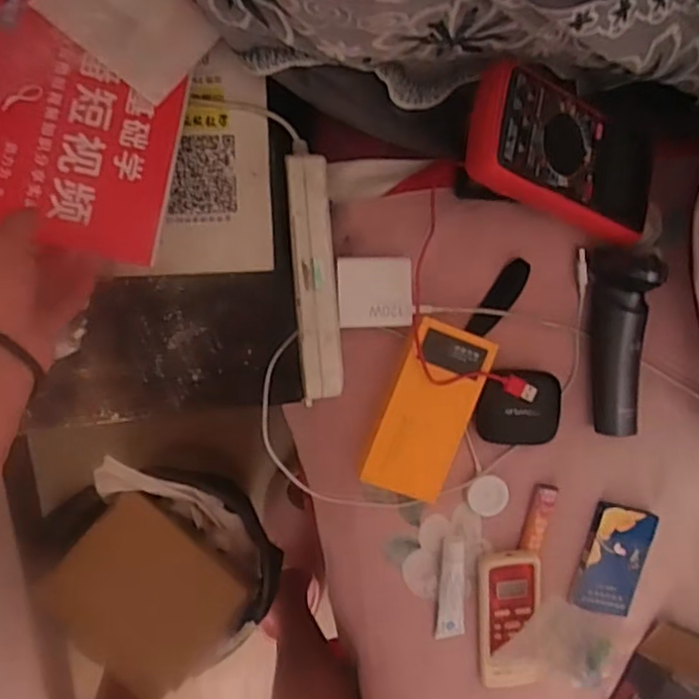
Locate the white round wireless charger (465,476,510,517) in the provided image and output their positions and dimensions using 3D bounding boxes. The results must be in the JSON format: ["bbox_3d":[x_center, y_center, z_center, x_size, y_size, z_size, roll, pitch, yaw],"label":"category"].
[{"bbox_3d":[0.124,0.131,0.578,0.036,0.006,0.035,-1,98,-6],"label":"white round wireless charger"}]

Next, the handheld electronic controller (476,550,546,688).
[{"bbox_3d":[0.145,0.245,0.587,0.055,0.023,0.127,-5,99,-5],"label":"handheld electronic controller"}]

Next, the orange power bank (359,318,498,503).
[{"bbox_3d":[0.064,0.050,0.545,0.076,0.033,0.142,20,96,-8],"label":"orange power bank"}]

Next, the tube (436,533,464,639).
[{"bbox_3d":[0.093,0.213,0.582,0.024,0.010,0.095,3,98,-6],"label":"tube"}]

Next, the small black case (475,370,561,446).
[{"bbox_3d":[0.145,0.050,0.564,0.075,0.030,0.064,8,97,-7],"label":"small black case"}]

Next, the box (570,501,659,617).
[{"bbox_3d":[0.243,0.193,0.601,0.057,0.020,0.101,13,97,-7],"label":"box"}]

